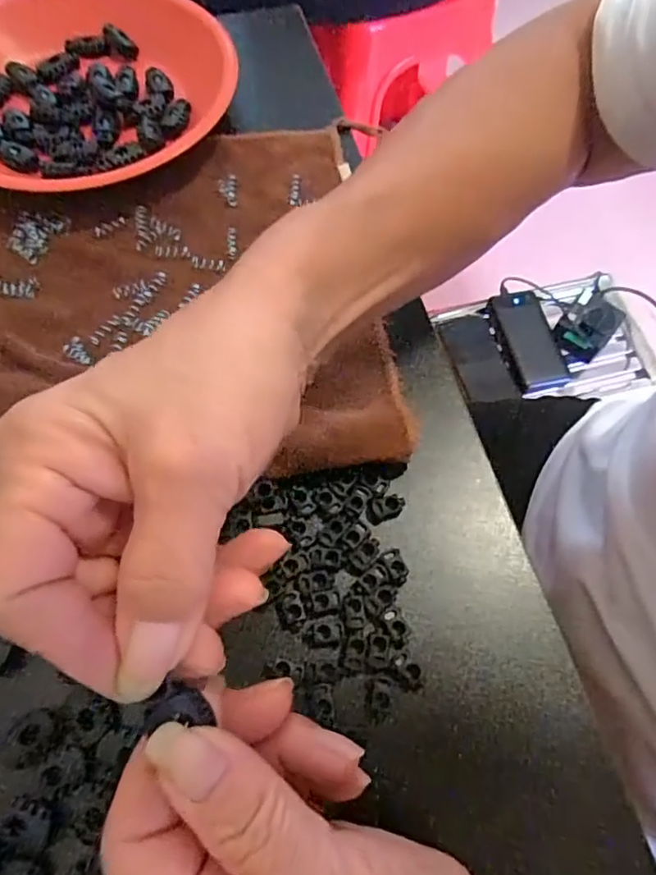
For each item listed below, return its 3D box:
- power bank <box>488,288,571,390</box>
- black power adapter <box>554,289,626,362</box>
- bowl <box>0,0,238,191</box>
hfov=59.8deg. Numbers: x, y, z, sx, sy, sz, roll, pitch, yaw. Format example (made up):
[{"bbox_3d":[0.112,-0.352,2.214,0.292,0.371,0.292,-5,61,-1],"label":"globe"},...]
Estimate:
[{"bbox_3d":[0.293,-0.144,0.828,0.081,0.020,0.151,-11,66,-7],"label":"power bank"},{"bbox_3d":[0.378,-0.161,0.832,0.071,0.050,0.090,39,69,14],"label":"black power adapter"},{"bbox_3d":[-0.164,-0.226,0.363,0.167,0.028,0.189,39,69,14],"label":"bowl"}]

